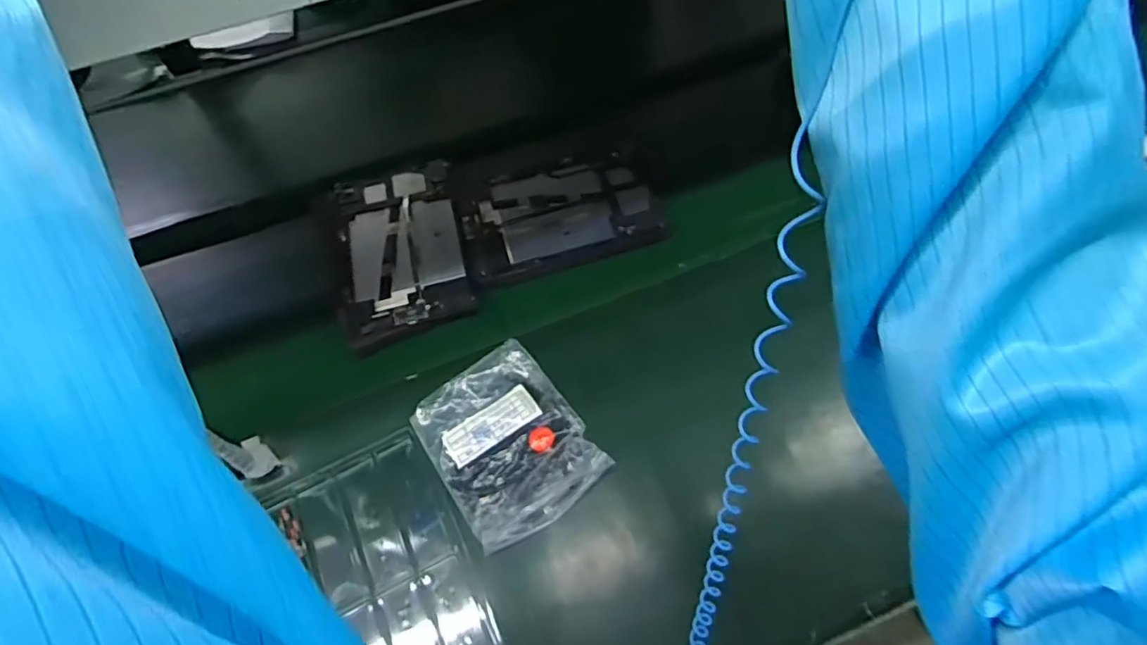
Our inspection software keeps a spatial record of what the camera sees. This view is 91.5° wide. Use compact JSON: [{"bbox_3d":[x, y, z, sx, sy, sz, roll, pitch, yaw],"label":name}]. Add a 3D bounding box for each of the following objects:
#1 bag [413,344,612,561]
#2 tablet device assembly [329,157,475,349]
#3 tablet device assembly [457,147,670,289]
[{"bbox_3d":[-0.066,0.117,0.558,0.142,0.027,0.172,-35,64,-15],"label":"bag"},{"bbox_3d":[-0.210,-0.093,0.682,0.151,0.015,0.256,-15,61,-5],"label":"tablet device assembly"},{"bbox_3d":[-0.018,-0.140,0.693,0.237,0.017,0.156,-14,61,-4],"label":"tablet device assembly"}]

